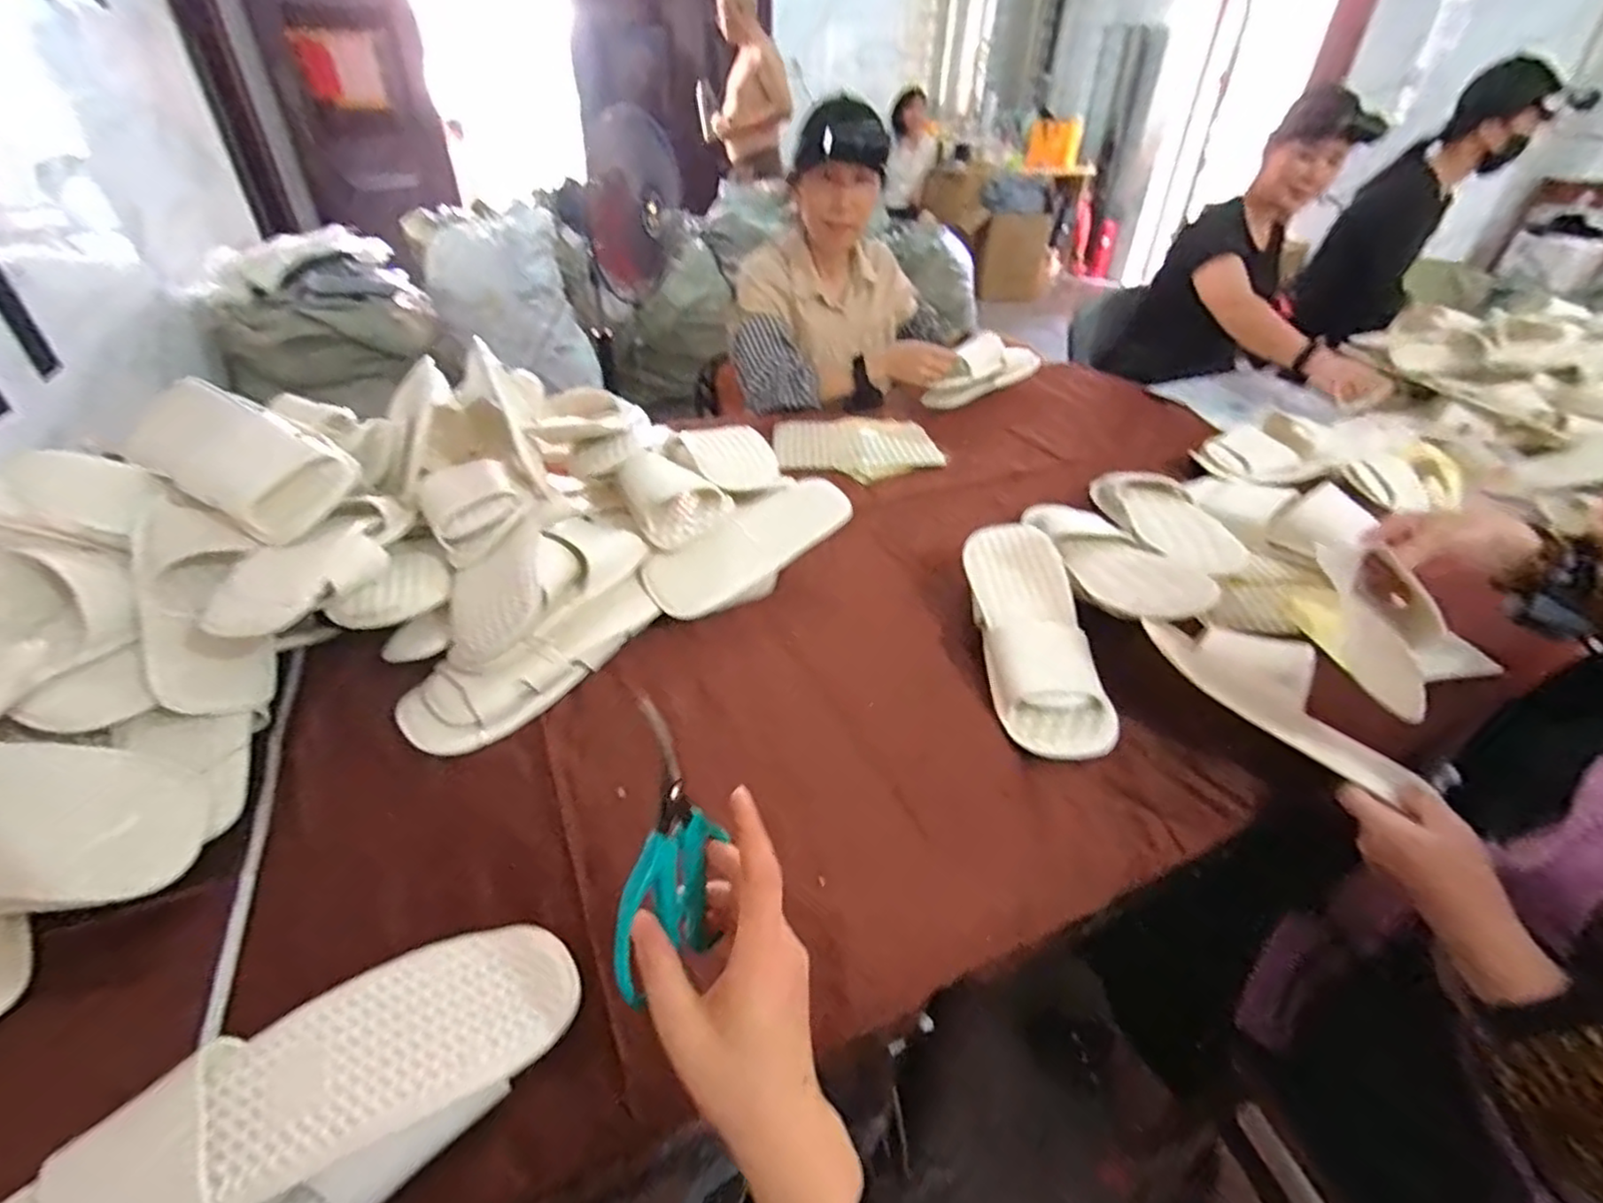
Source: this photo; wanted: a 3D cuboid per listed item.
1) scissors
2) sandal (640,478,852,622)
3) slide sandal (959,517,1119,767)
[{"bbox_3d":[-0.067,0.123,0.353,0.010,0.144,0.067,4,5,35],"label":"scissors"},{"bbox_3d":[-0.060,-0.062,0.814,0.269,0.073,0.094,-34,73,-26],"label":"sandal"},{"bbox_3d":[0.247,0.028,0.744,0.110,0.053,0.323,2,38,0],"label":"slide sandal"}]

